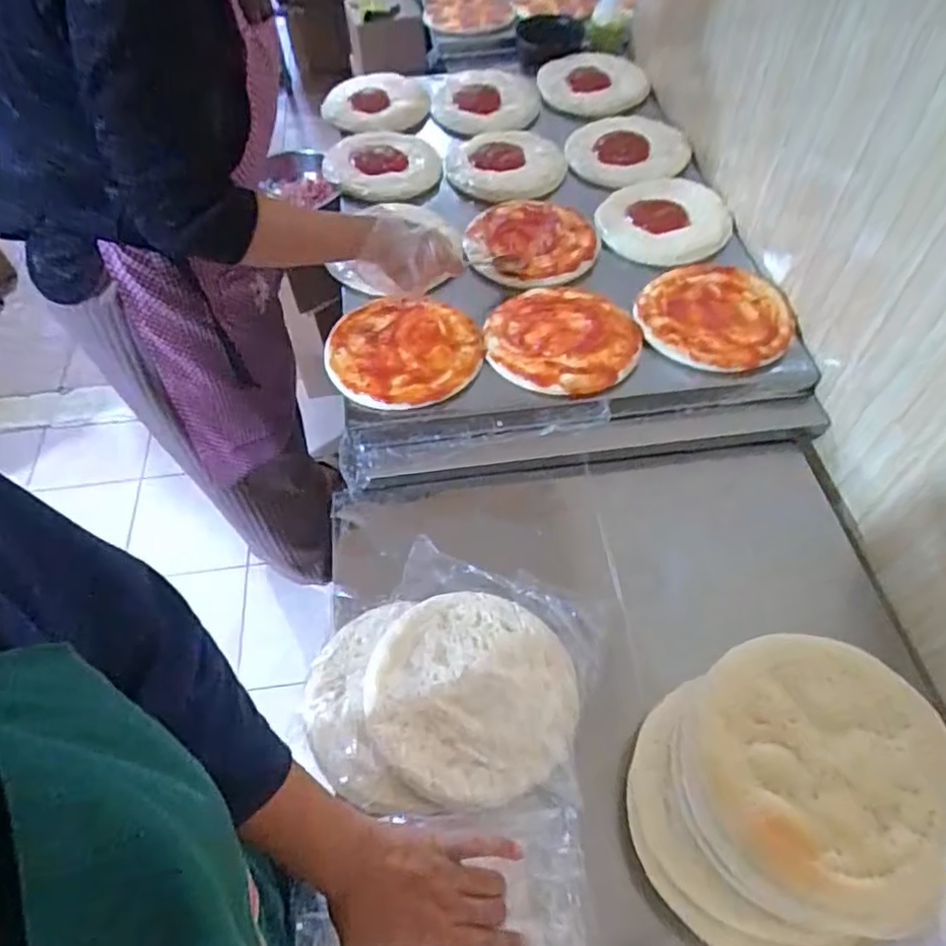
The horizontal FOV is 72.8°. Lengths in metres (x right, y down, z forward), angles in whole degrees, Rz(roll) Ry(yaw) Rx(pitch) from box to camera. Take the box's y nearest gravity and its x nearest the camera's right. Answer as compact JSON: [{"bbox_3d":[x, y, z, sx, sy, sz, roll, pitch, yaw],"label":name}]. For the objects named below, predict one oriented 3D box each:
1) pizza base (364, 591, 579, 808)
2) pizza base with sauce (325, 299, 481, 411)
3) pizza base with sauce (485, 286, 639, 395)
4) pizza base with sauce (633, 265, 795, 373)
[{"bbox_3d":[0.000,0.214,0.635,0.196,0.029,0.197,-1,55,2],"label":"pizza base"},{"bbox_3d":[-0.091,-0.163,0.844,0.200,0.012,0.188,-5,55,-1],"label":"pizza base with sauce"},{"bbox_3d":[0.121,-0.180,0.847,0.202,0.019,0.198,-1,55,2],"label":"pizza base with sauce"},{"bbox_3d":[0.328,-0.215,0.869,0.205,0.020,0.196,-1,55,2],"label":"pizza base with sauce"}]

